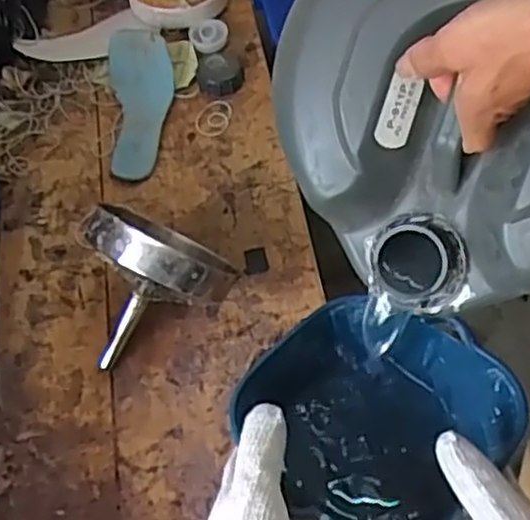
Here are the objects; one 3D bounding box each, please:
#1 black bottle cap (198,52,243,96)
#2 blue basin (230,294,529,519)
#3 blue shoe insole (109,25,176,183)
[{"bbox_3d":[-0.059,-0.249,0.968,0.058,0.031,0.059,-1,56,2],"label":"black bottle cap"},{"bbox_3d":[0.087,0.116,0.567,0.178,0.087,0.172,-1,56,2],"label":"blue basin"},{"bbox_3d":[-0.156,-0.203,0.933,0.079,0.047,0.216,-7,56,-2],"label":"blue shoe insole"}]

